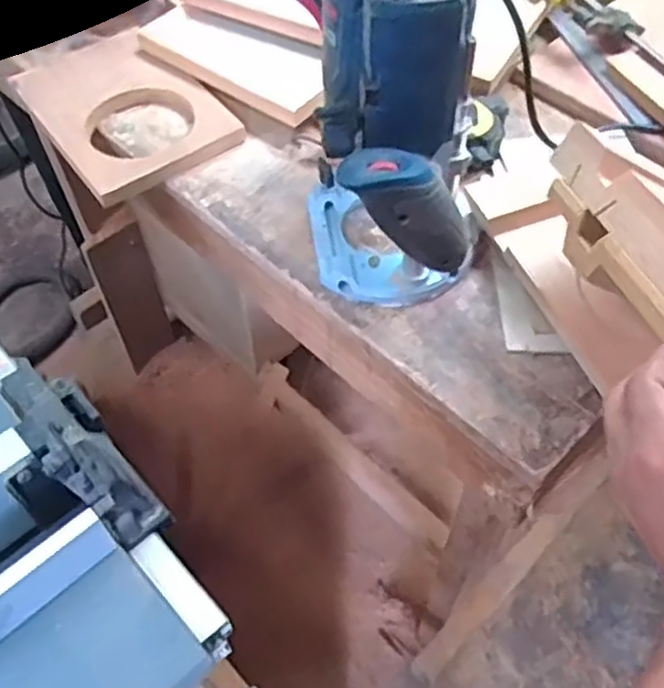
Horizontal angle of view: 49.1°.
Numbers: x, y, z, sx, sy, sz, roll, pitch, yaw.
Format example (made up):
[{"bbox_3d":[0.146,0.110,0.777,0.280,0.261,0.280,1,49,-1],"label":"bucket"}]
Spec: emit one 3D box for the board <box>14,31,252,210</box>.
[{"bbox_3d":[-0.226,-0.258,0.802,0.178,0.028,0.239,-32,60,-19],"label":"board"}]

